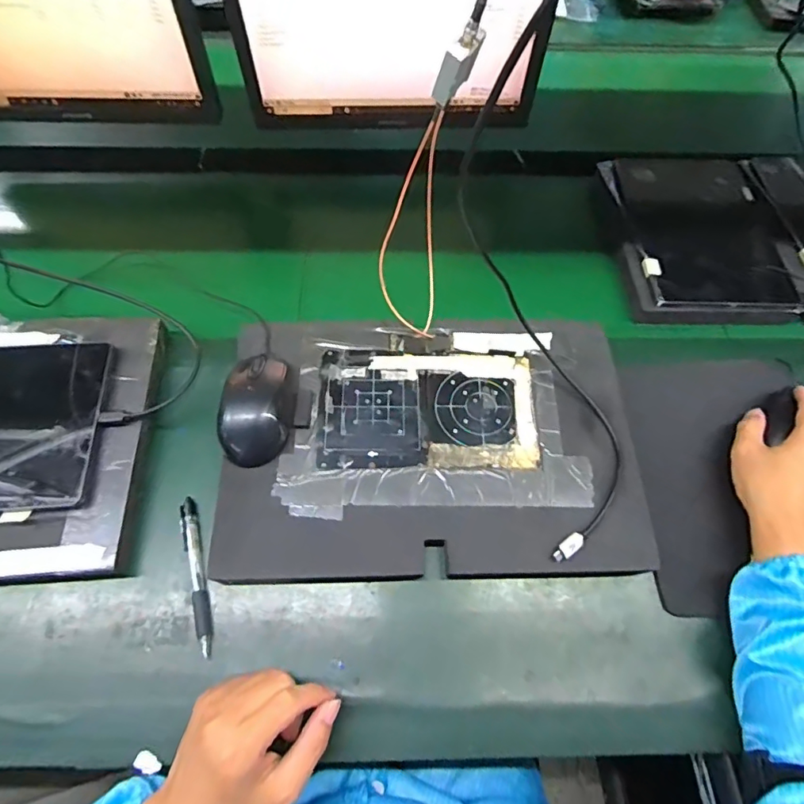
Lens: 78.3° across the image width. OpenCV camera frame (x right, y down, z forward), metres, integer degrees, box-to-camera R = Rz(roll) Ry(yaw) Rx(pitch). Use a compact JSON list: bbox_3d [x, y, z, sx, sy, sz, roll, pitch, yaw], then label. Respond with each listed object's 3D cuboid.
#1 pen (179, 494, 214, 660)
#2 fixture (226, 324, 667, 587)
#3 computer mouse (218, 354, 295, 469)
[{"bbox_3d":[-0.182,0.150,0.437,0.015,0.012,0.136,-16,65,-11],"label":"pen"},{"bbox_3d":[0.030,0.034,0.485,0.377,0.026,0.257,0,63,-3],"label":"fixture"},{"bbox_3d":[-0.137,0.004,0.468,0.062,0.034,0.104,4,62,0],"label":"computer mouse"}]

